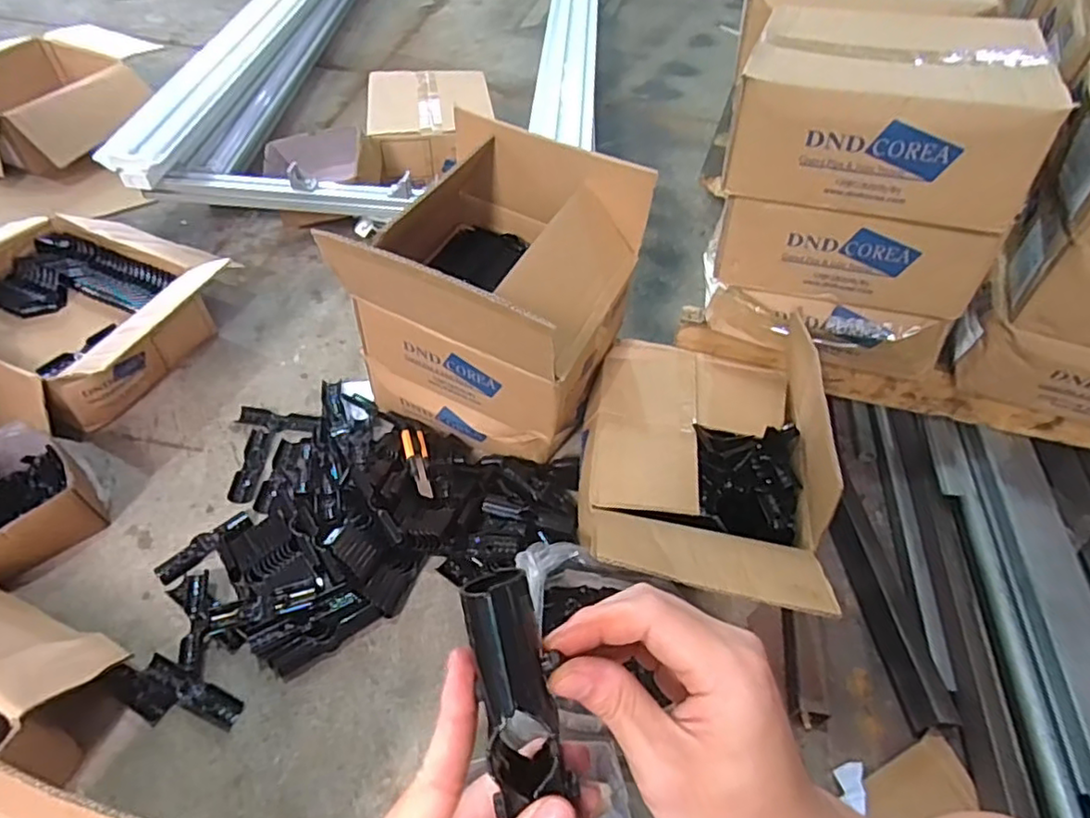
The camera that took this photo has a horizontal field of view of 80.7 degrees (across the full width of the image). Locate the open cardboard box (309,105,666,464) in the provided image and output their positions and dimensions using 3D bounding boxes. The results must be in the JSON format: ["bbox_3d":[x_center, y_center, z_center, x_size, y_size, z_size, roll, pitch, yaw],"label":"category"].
[{"bbox_3d":[-0.084,-0.143,0.932,0.342,0.373,0.312,22,52,13],"label":"open cardboard box"}]

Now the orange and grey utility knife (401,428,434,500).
[{"bbox_3d":[-0.183,0.073,0.924,0.032,0.014,0.160,-12,37,-14],"label":"orange and grey utility knife"}]

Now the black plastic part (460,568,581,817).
[{"bbox_3d":[-0.007,0.134,0.263,0.032,0.027,0.136,-14,92,-15],"label":"black plastic part"}]

